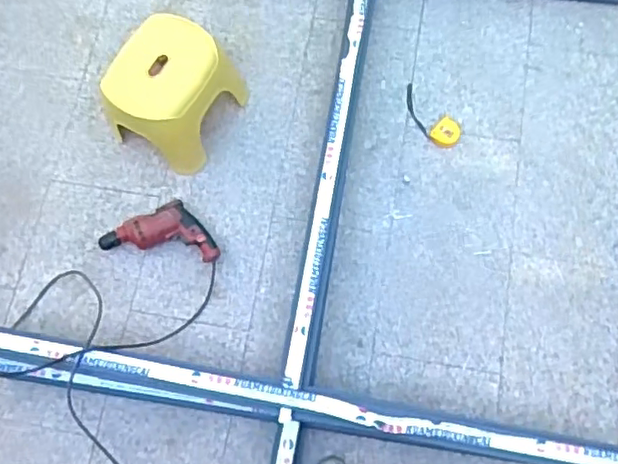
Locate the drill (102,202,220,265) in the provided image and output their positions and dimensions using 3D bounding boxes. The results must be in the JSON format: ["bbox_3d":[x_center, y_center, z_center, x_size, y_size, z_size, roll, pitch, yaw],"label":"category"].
[{"bbox_3d":[-0.357,-0.011,1.492,0.287,0.058,0.140,8,72,4],"label":"drill"}]

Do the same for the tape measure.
[{"bbox_3d":[0.313,-0.305,1.586,0.085,0.033,0.202,-41,75,-11],"label":"tape measure"}]

